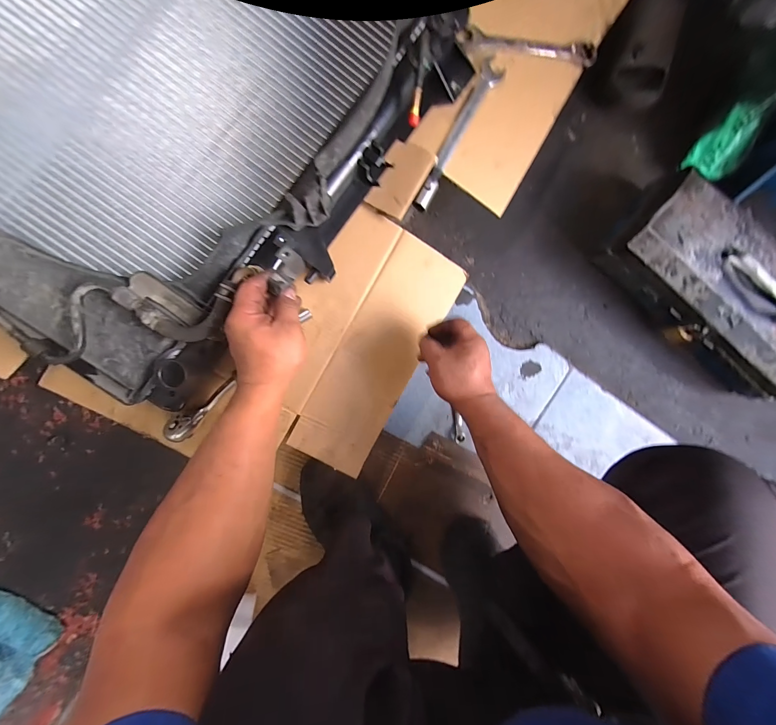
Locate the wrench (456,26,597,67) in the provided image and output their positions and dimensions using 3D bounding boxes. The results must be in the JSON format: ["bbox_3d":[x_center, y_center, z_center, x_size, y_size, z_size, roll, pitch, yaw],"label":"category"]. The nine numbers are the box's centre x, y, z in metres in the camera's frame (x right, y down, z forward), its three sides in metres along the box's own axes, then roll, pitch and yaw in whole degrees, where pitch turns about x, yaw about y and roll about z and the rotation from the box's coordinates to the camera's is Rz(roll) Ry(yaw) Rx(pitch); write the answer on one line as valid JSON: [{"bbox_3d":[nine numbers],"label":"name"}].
[{"bbox_3d":[0.206,-0.461,0.486,0.218,0.008,0.029,-2,107,-10],"label":"wrench"}]

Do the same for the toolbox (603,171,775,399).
[{"bbox_3d":[0.570,-0.120,0.574,0.409,0.130,0.197,33,89,-6],"label":"toolbox"}]

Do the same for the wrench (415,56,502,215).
[{"bbox_3d":[0.100,-0.323,0.476,0.030,0.016,0.231,28,89,-6],"label":"wrench"}]

